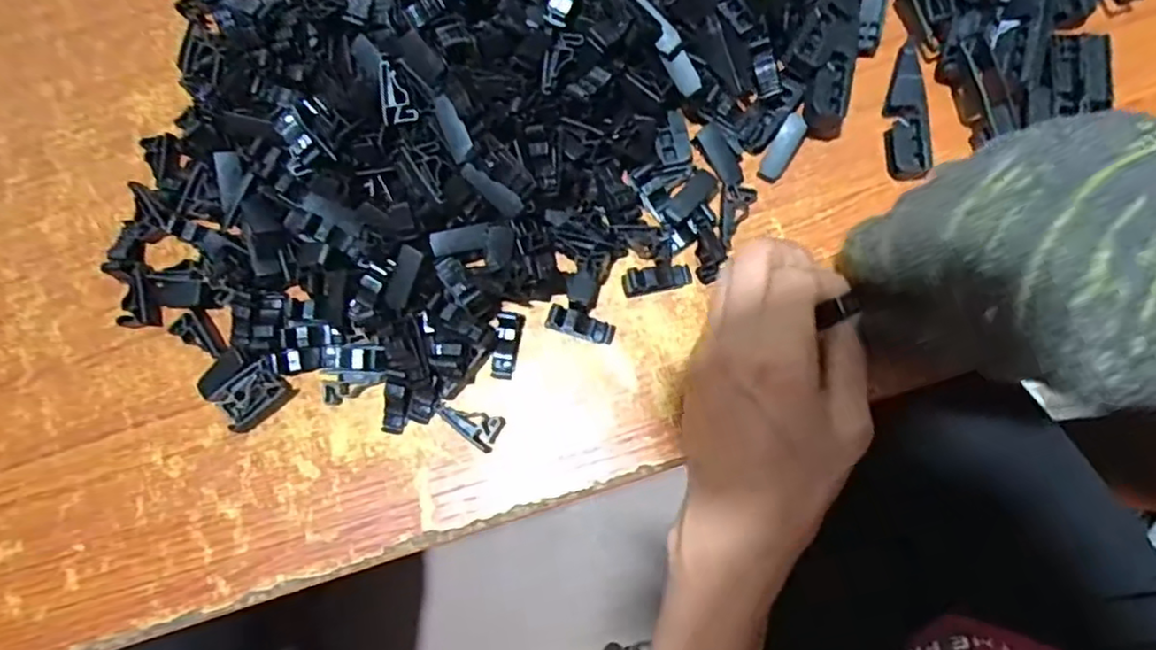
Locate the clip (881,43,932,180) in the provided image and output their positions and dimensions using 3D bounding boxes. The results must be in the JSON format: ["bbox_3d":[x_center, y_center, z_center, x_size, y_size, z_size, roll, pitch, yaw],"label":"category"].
[{"bbox_3d":[0.150,-0.097,0.313,0.016,0.010,0.064,-1,80,3],"label":"clip"}]

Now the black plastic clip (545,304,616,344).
[{"bbox_3d":[0.002,0.000,0.299,0.032,0.005,0.011,18,79,-20],"label":"black plastic clip"}]

